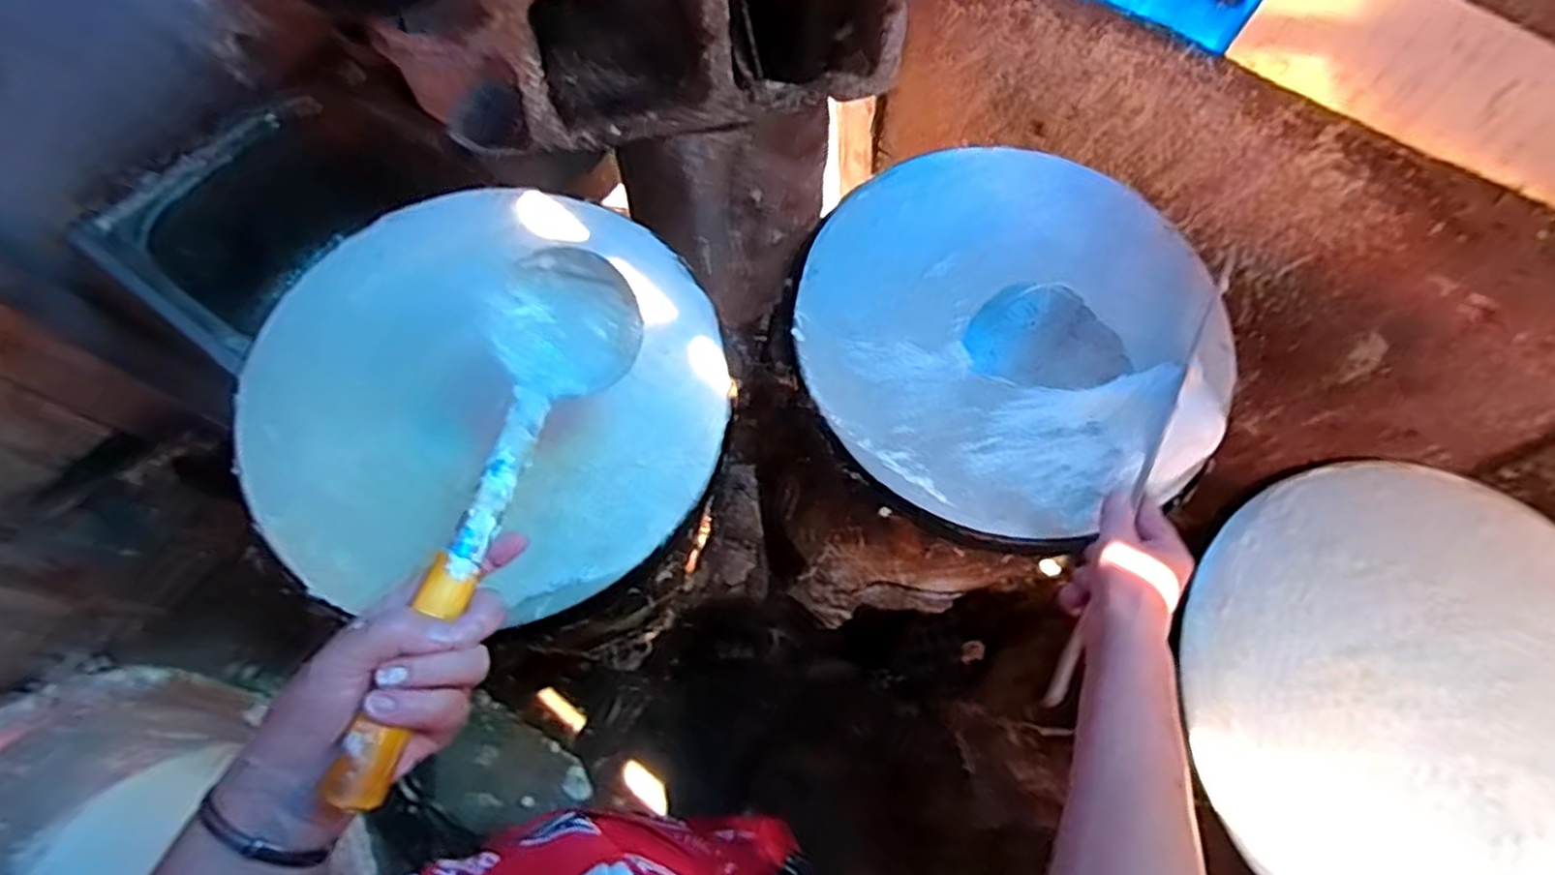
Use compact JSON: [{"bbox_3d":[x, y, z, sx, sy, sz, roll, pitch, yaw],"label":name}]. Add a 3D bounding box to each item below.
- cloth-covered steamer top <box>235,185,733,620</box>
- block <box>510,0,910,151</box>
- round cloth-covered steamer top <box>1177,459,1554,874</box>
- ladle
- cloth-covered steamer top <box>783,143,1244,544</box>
[{"bbox_3d":[-0.230,-0.047,0.587,0.370,0.033,0.346,5,73,0],"label":"cloth-covered steamer top"},{"bbox_3d":[-0.067,-0.424,0.698,0.368,0.184,0.149,-11,70,-6],"label":"block"},{"bbox_3d":[0.486,0.202,0.540,0.361,0.023,0.353,0,73,-1],"label":"round cloth-covered steamer top"},{"bbox_3d":[-0.166,0.023,0.422,0.093,0.065,0.338,11,52,2],"label":"ladle"},{"bbox_3d":[0.206,-0.098,0.641,0.364,0.033,0.364,0,73,-1],"label":"cloth-covered steamer top"}]

